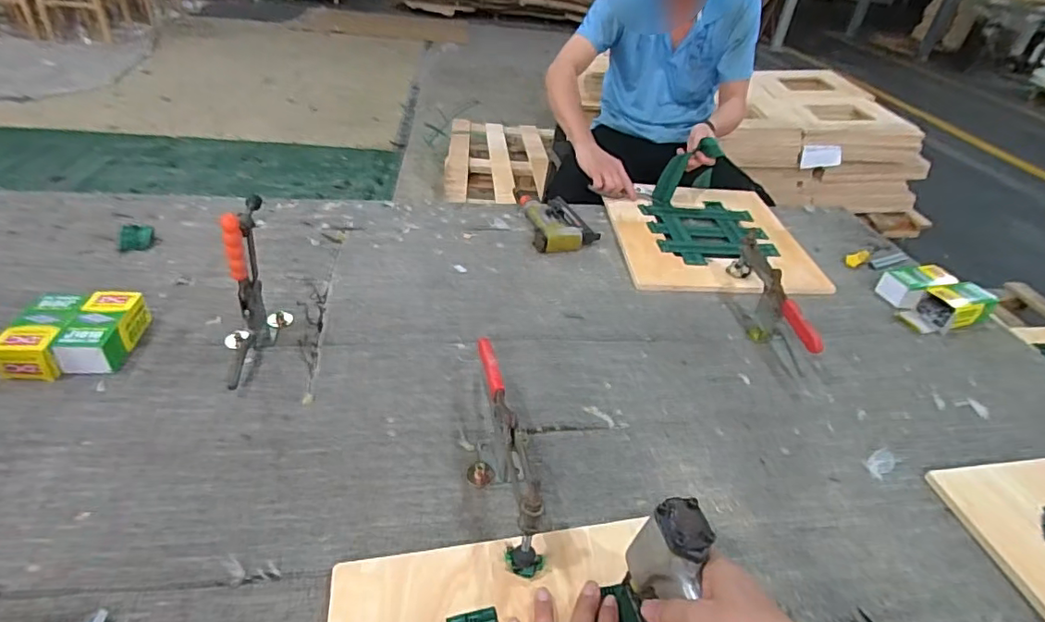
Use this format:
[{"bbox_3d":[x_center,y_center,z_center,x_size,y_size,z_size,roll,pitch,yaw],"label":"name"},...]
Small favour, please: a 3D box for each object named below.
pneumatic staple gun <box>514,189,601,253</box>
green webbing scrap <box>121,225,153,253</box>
[{"bbox_3d":[0.071,-0.202,1.177,0.141,0.040,0.228,-4,38,-15],"label":"pneumatic staple gun"},{"bbox_3d":[-0.700,-0.135,0.992,0.051,0.007,0.087,-12,41,-24],"label":"green webbing scrap"}]

